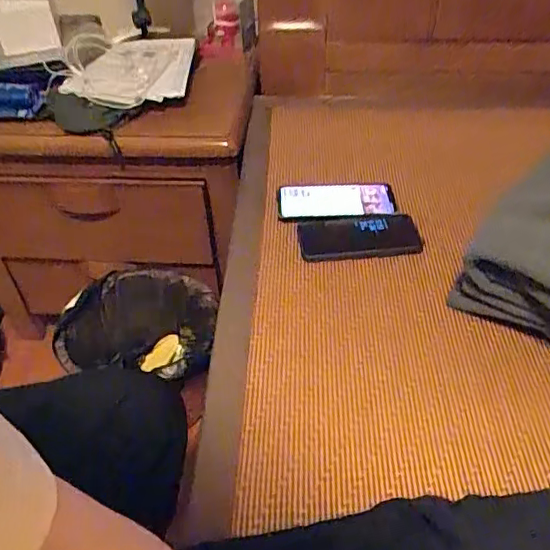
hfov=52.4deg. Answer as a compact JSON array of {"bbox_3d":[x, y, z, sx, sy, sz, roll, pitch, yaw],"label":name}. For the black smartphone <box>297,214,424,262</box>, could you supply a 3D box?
[{"bbox_3d":[0.111,-0.053,0.736,0.154,0.010,0.089,-3,43,-1],"label":"black smartphone"}]

